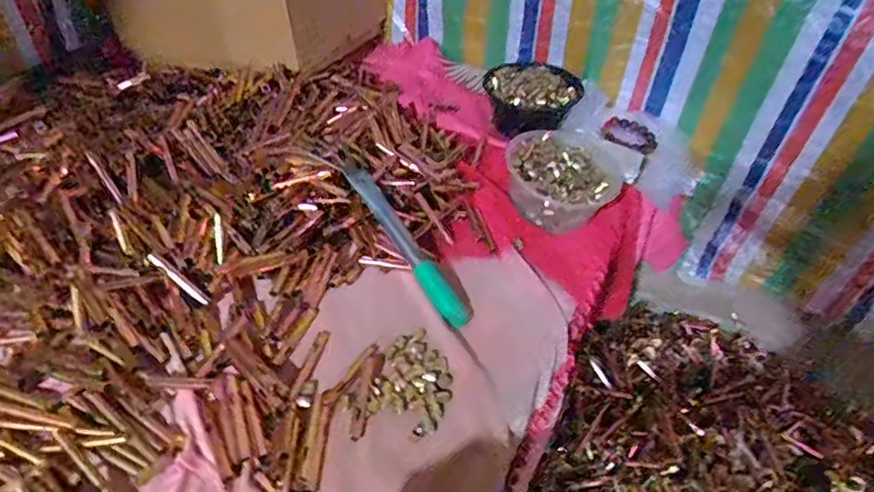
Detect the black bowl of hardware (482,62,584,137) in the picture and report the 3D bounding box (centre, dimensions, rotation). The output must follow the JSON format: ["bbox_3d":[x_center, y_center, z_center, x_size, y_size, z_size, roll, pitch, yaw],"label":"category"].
[{"bbox_3d":[0.153,-0.243,0.938,0.146,0.088,0.114,28,46,21],"label":"black bowl of hardware"}]

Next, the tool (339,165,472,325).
[{"bbox_3d":[-0.041,-0.011,0.684,0.035,0.022,0.253,-26,71,-32],"label":"tool"}]

